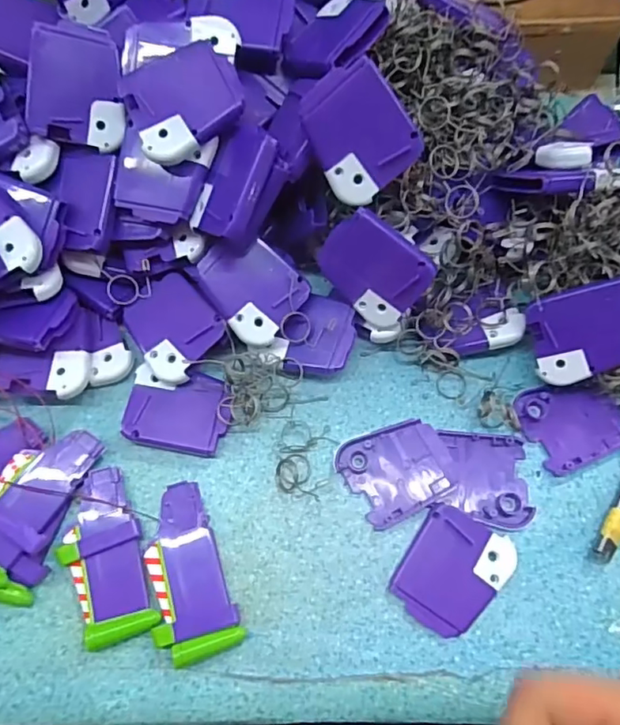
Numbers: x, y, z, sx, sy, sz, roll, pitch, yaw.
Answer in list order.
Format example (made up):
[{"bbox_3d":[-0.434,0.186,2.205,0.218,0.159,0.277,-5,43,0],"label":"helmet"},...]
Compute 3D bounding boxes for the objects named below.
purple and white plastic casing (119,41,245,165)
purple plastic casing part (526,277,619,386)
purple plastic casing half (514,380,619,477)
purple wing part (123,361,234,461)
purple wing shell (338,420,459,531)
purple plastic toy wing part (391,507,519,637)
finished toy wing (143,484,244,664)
[{"bbox_3d":[-0.068,-0.140,0.294,0.061,0.007,0.049,-32,92,-4],"label":"purple and white plastic casing"},{"bbox_3d":[0.159,-0.018,0.312,0.062,0.006,0.051,-17,95,29],"label":"purple plastic casing part"},{"bbox_3d":[0.160,0.034,0.329,0.060,0.007,0.050,-23,72,-9],"label":"purple plastic casing half"},{"bbox_3d":[-0.078,0.029,0.328,0.060,0.009,0.047,10,70,3],"label":"purple wing part"},{"bbox_3d":[0.051,0.062,0.322,0.060,0.006,0.051,-27,73,-10],"label":"purple wing shell"},{"bbox_3d":[0.078,0.115,0.298,0.052,0.009,0.060,31,73,10],"label":"purple plastic toy wing part"},{"bbox_3d":[-0.069,0.113,0.299,0.039,0.010,0.088,-19,71,-7],"label":"finished toy wing"}]

